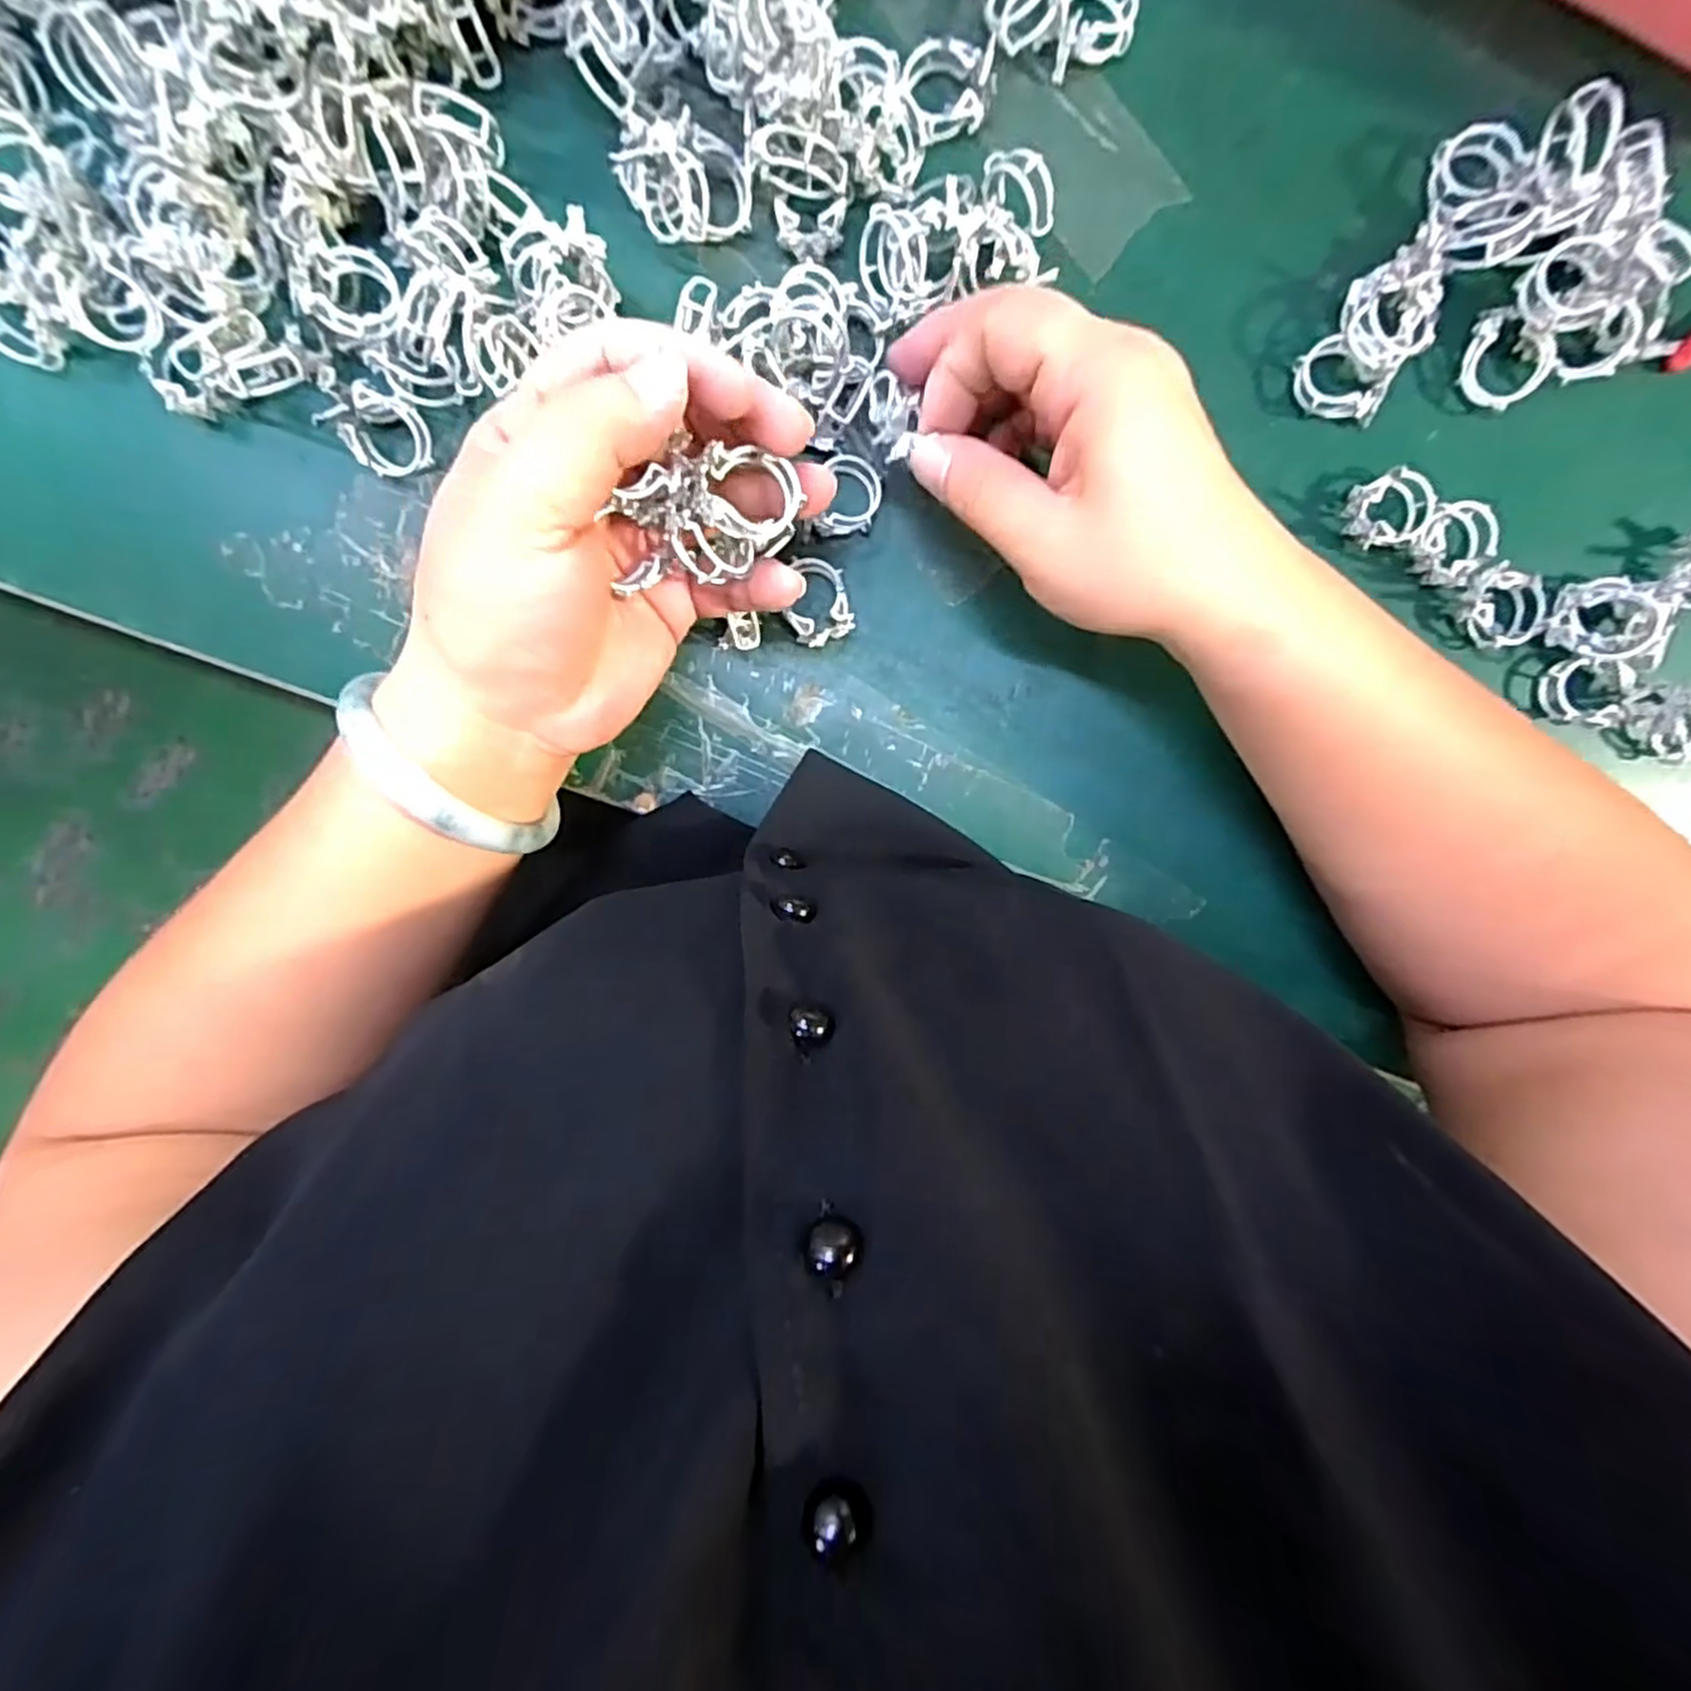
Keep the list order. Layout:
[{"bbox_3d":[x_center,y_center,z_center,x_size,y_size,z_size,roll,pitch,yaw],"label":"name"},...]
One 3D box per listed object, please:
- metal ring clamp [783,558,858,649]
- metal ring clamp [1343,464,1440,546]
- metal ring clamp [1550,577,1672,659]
[{"bbox_3d":[-0.011,-0.089,0.266,0.023,0.014,0.032,-15,98,-1],"label":"metal ring clamp"},{"bbox_3d":[0.196,-0.122,0.264,0.031,0.013,0.025,-13,98,-1],"label":"metal ring clamp"},{"bbox_3d":[0.273,-0.082,0.265,0.029,0.022,0.028,-7,98,-2],"label":"metal ring clamp"}]

